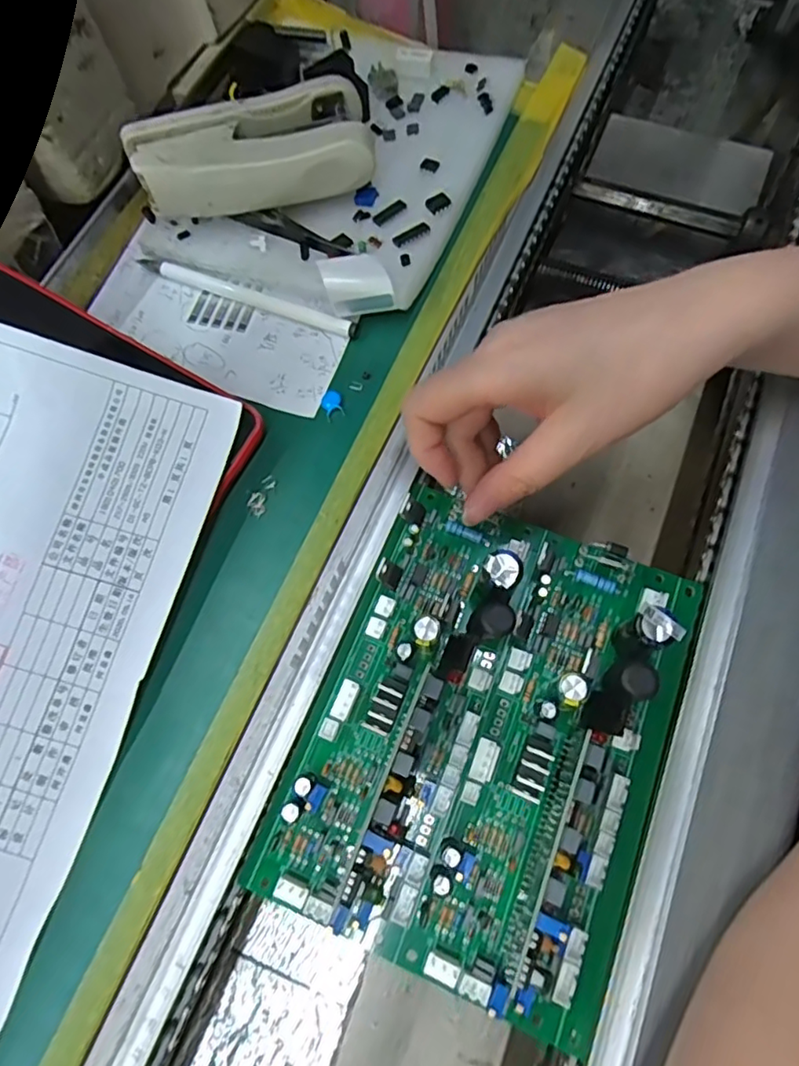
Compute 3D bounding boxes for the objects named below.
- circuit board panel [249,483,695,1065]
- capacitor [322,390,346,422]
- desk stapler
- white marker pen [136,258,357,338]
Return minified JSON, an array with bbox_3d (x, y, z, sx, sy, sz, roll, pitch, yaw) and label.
[{"bbox_3d":[0.035,0.073,0.225,0.132,0.038,0.175,22,74,8],"label":"circuit board panel"},{"bbox_3d":[-0.032,-0.061,0.276,0.009,0.004,0.015,-16,66,-8],"label":"capacitor"},{"bbox_3d":[-0.072,-0.188,0.296,0.115,0.032,0.050,-12,66,-6],"label":"desk stapler"},{"bbox_3d":[-0.080,-0.124,0.303,0.127,0.013,0.008,23,67,10],"label":"white marker pen"}]

